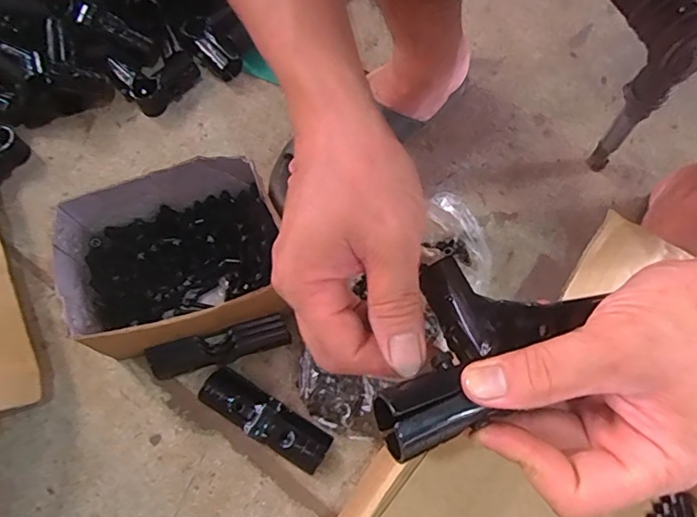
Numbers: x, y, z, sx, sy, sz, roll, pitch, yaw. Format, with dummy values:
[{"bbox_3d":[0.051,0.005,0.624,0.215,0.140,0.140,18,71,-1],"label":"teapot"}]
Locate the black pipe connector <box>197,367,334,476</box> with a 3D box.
[{"bbox_3d":[-0.078,0.148,0.483,0.129,0.025,0.038,30,74,12],"label":"black pipe connector"}]

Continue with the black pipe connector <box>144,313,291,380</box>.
[{"bbox_3d":[-0.124,0.085,0.503,0.128,0.035,0.032,-16,70,-4],"label":"black pipe connector"}]

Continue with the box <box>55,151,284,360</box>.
[{"bbox_3d":[-0.161,0.003,0.501,0.193,0.096,0.149,-16,70,-4],"label":"box"}]

